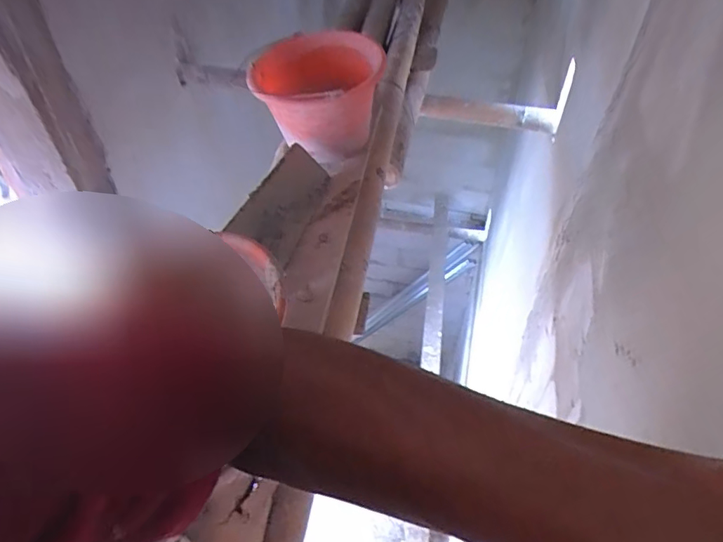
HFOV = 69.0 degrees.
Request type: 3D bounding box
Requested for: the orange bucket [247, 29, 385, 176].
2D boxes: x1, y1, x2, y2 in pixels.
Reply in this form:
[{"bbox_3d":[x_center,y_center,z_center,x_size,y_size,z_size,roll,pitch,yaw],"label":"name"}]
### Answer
[{"bbox_3d":[-0.073,-0.311,0.965,0.234,0.183,0.220,0,47,0],"label":"orange bucket"}]

